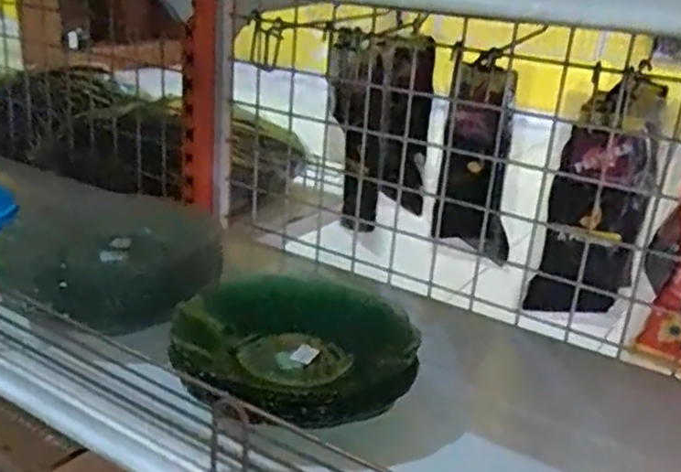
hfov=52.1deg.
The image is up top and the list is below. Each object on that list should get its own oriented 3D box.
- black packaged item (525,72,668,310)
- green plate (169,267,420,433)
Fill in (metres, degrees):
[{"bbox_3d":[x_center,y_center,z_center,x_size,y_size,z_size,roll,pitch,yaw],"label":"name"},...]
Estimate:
[{"bbox_3d":[0.238,-0.030,0.640,0.084,0.222,0.023,13,24,21],"label":"black packaged item"},{"bbox_3d":[-0.034,0.081,0.538,0.180,0.029,0.186,4,22,-2],"label":"green plate"}]

